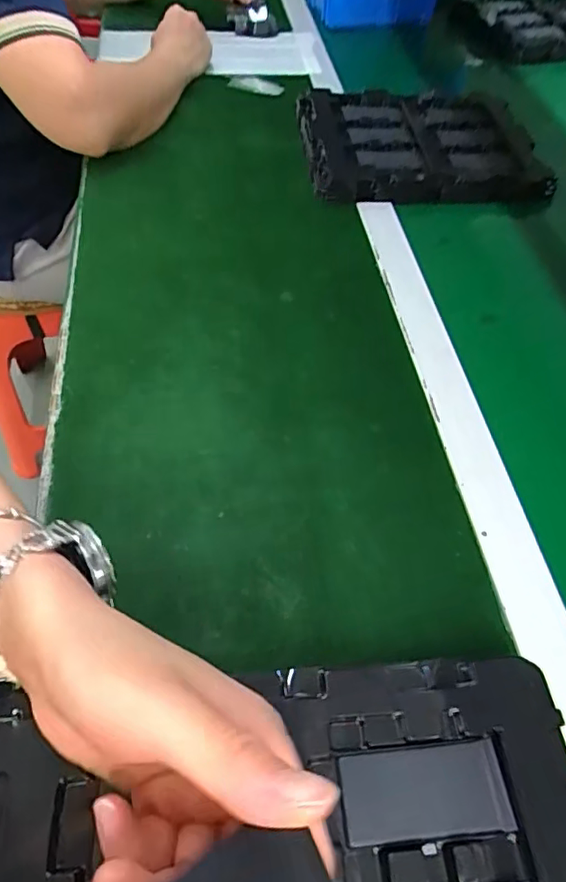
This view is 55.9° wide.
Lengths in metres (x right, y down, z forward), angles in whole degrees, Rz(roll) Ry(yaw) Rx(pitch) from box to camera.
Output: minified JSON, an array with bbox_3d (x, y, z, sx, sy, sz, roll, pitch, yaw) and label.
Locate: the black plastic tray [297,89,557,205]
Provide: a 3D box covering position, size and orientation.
[{"bbox_3d":[0.161,-0.364,0.643,0.268,0.030,0.220,0,56,-2],"label":"black plastic tray"}]

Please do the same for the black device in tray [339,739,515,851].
[{"bbox_3d":[0.065,0.161,0.246,0.075,0.004,0.036,-4,56,-5],"label":"black device in tray"}]

